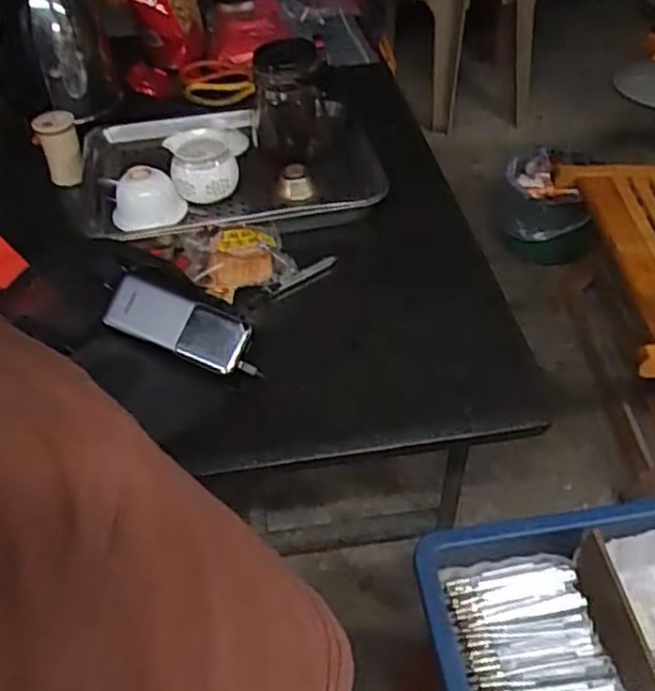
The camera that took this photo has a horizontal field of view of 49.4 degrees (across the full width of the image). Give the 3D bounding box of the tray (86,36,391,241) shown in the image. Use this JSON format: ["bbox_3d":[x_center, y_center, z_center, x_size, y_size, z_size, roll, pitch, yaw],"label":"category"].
[{"bbox_3d":[-0.122,-0.244,0.847,0.346,0.178,0.247,-13,46,-10],"label":"tray"}]

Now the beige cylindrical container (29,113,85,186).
[{"bbox_3d":[-0.325,-0.239,0.874,0.048,0.081,0.052,-3,45,3],"label":"beige cylindrical container"}]

